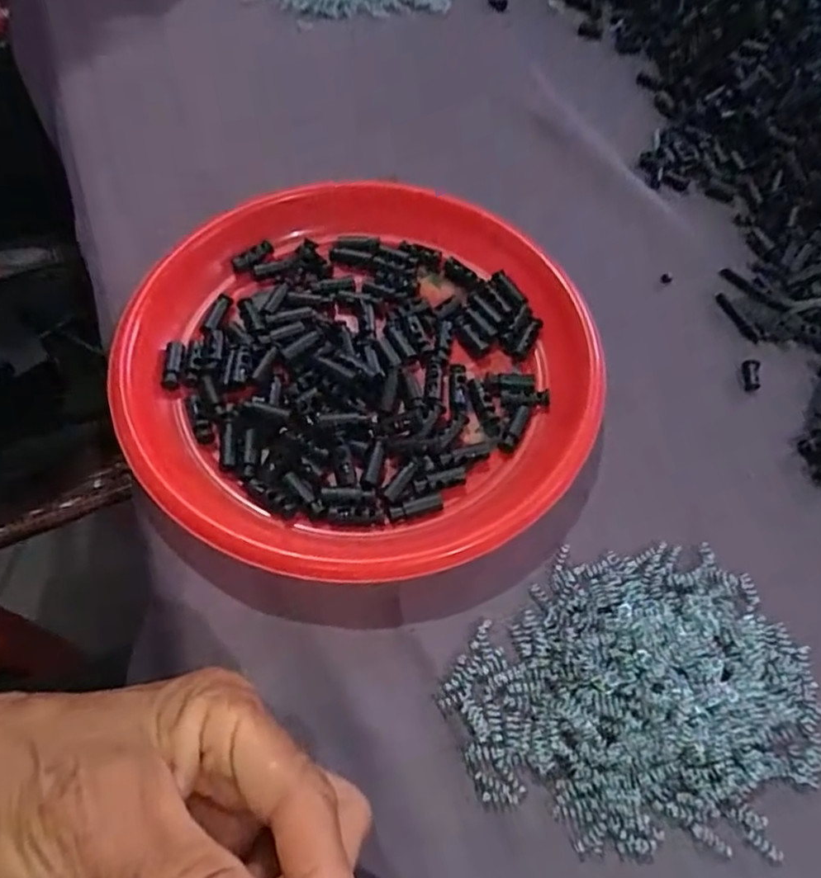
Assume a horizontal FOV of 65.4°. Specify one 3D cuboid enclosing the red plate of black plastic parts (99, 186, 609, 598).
[{"bbox_3d":[-0.024,-0.038,0.318,0.218,0.029,0.220,-1,60,-2],"label":"red plate of black plastic parts"}]

